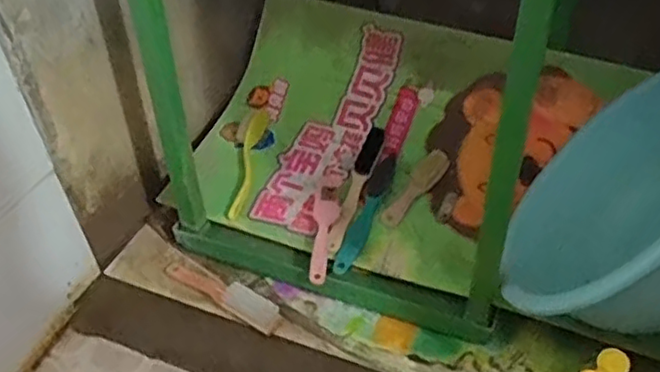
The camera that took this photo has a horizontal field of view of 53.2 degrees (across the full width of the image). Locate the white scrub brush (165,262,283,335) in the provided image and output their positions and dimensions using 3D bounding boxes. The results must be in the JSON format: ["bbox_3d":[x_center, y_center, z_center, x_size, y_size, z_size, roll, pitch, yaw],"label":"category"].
[{"bbox_3d":[-0.158,0.155,0.969,0.208,0.029,0.040,26,51,26],"label":"white scrub brush"}]

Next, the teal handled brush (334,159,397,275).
[{"bbox_3d":[0.057,0.036,1.014,0.038,0.024,0.235,14,46,16],"label":"teal handled brush"}]

